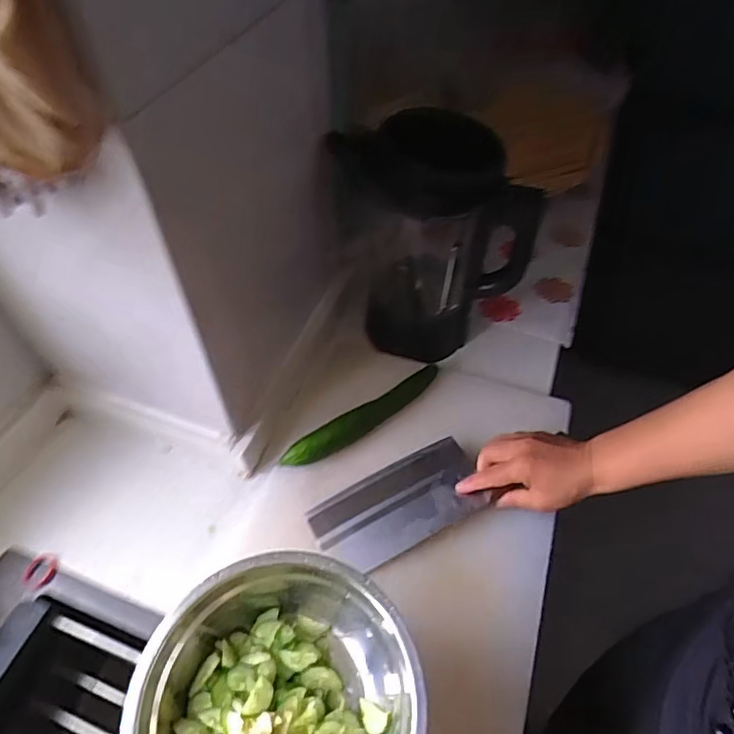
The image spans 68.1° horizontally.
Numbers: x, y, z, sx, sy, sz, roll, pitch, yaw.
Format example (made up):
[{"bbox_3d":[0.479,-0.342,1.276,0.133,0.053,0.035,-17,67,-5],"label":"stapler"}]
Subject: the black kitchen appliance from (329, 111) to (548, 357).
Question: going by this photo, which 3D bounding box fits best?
[{"bbox_3d":[0.076,-0.149,0.687,0.182,0.287,0.173,-24,54,-15],"label":"black kitchen appliance"}]

